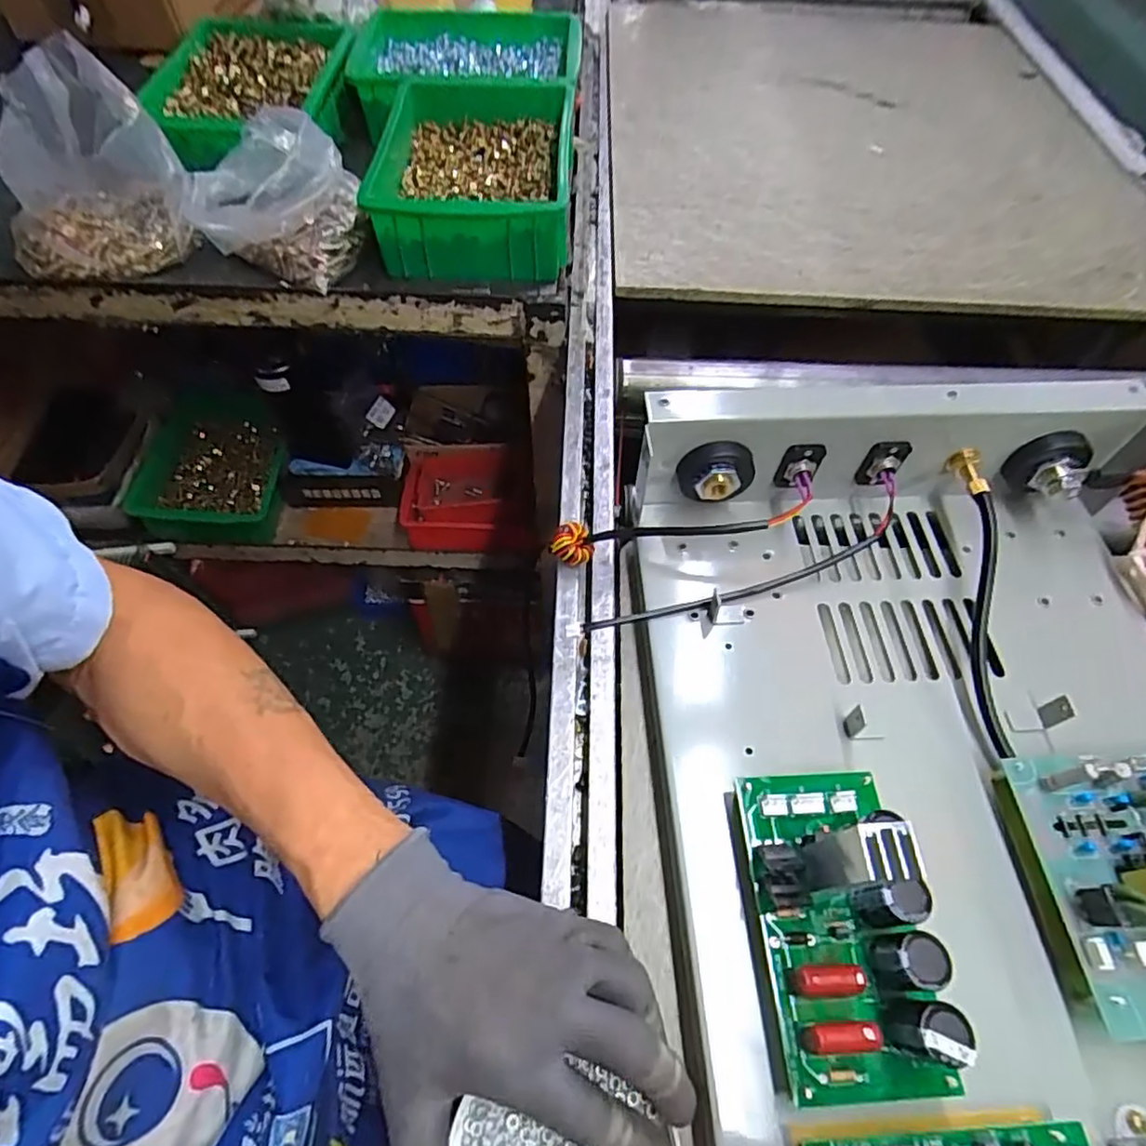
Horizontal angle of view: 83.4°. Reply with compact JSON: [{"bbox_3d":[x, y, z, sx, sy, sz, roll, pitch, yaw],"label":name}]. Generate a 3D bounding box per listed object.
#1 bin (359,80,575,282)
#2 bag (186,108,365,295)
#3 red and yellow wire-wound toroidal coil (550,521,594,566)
[{"bbox_3d":[-0.096,-0.385,0.629,0.184,0.093,0.228,1,59,1],"label":"bin"},{"bbox_3d":[-0.266,-0.331,0.573,0.139,0.089,0.106,18,60,10],"label":"bag"},{"bbox_3d":[-0.001,-0.018,0.452,0.029,0.028,0.023,-6,59,-4],"label":"red and yellow wire-wound toroidal coil"}]

